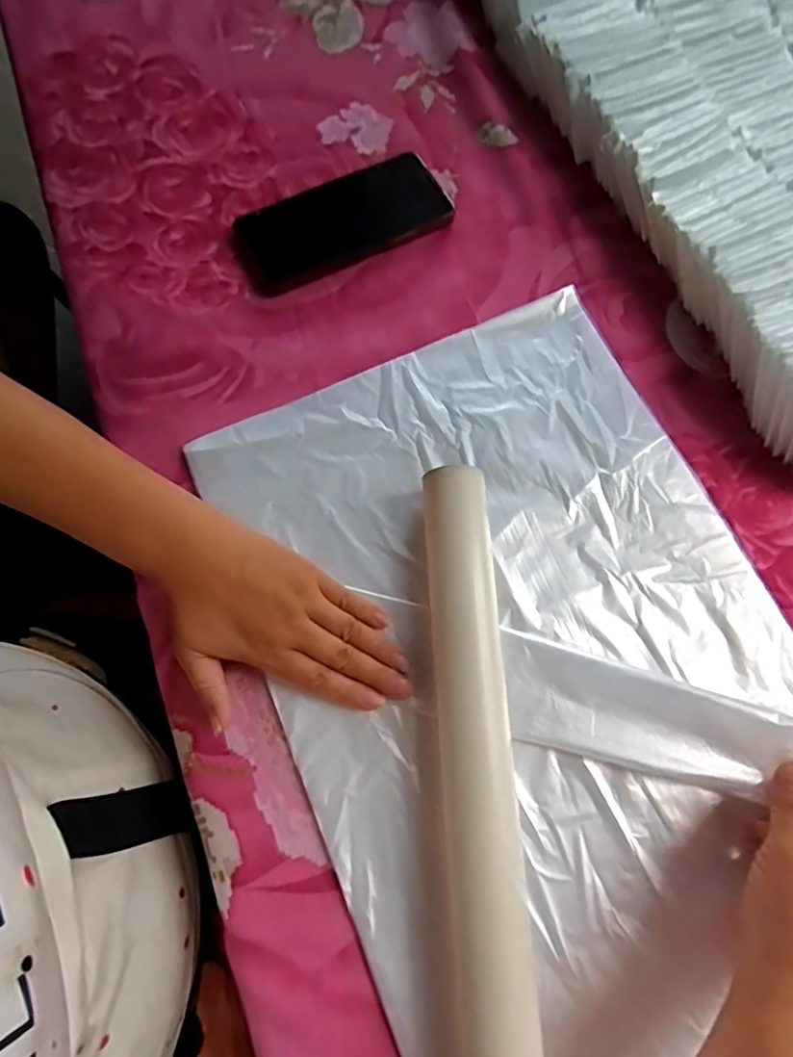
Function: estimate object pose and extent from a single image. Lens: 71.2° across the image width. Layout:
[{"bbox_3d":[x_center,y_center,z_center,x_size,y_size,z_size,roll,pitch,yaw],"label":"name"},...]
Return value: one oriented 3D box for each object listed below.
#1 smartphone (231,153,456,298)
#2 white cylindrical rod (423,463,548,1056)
[{"bbox_3d":[-0.043,-0.247,0.443,0.168,0.009,0.080,-26,82,-6],"label":"smartphone"},{"bbox_3d":[0.043,0.138,0.298,0.042,0.038,0.351,-3,72,0],"label":"white cylindrical rod"}]

